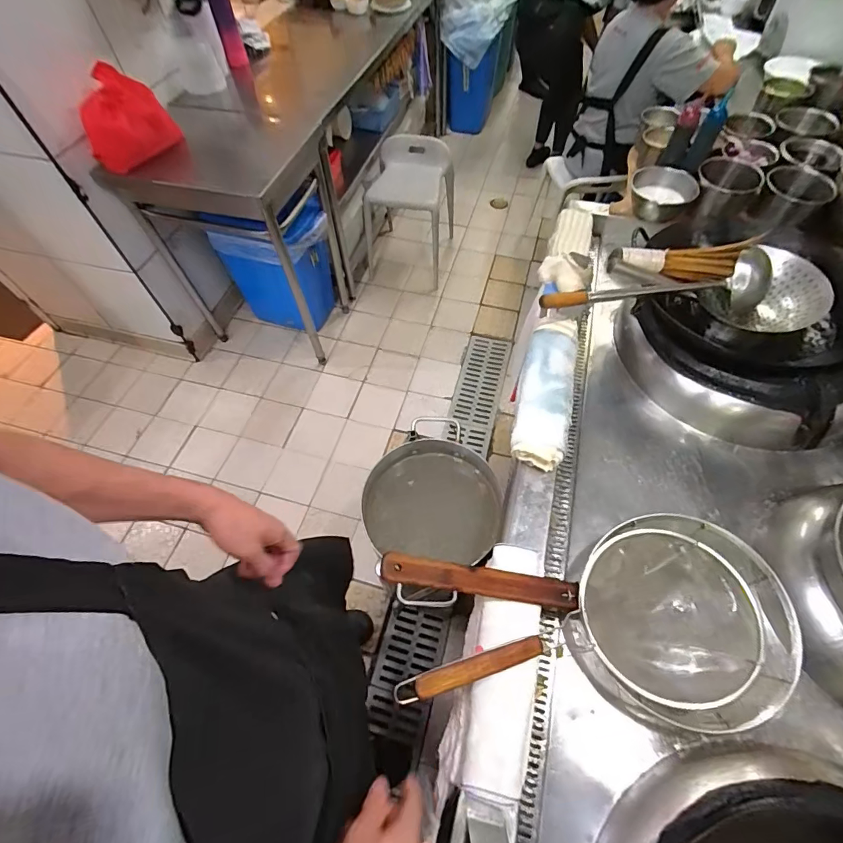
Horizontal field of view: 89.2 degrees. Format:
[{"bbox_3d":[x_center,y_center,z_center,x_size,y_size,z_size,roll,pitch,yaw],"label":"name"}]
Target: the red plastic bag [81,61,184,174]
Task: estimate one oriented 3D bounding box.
[{"bbox_3d":[-0.860,-0.876,1.245,0.238,0.253,0.125,-32,62,-16],"label":"red plastic bag"}]

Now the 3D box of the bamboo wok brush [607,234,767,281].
[{"bbox_3d":[0.522,-0.322,0.859,0.304,0.045,0.066,-3,58,1],"label":"bamboo wok brush"}]

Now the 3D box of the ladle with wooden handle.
[{"bbox_3d":[0.473,-0.271,0.875,0.481,0.101,0.078,-6,58,-2],"label":"ladle with wooden handle"}]

